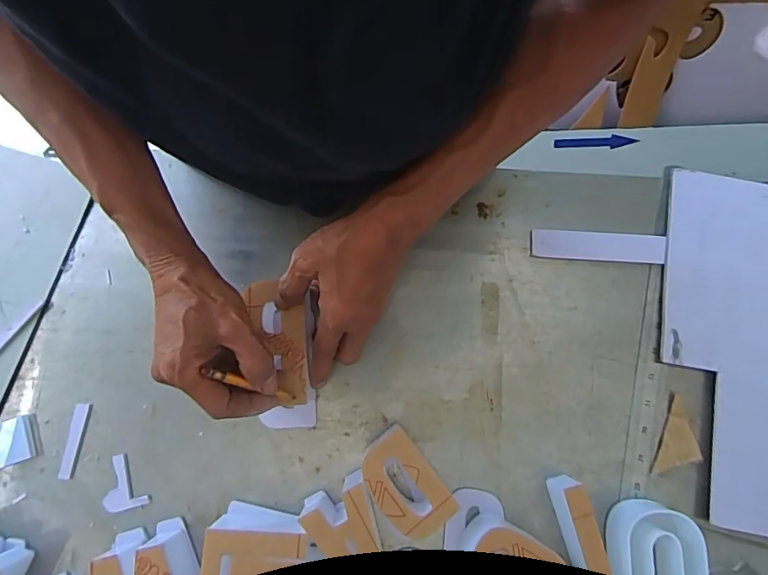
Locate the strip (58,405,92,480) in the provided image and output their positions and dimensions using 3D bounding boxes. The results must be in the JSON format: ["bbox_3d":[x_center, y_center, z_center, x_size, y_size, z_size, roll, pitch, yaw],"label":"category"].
[{"bbox_3d":[-0.284,0.140,0.438,0.014,0.004,0.067,10,79,1],"label":"strip"}]

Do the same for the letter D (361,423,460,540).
[{"bbox_3d":[0.017,0.169,0.417,0.053,0.048,0.080,-37,82,-7],"label":"letter D"}]

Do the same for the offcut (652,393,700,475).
[{"bbox_3d":[0.276,0.141,0.445,0.034,0.006,0.071,23,80,4],"label":"offcut"}]

